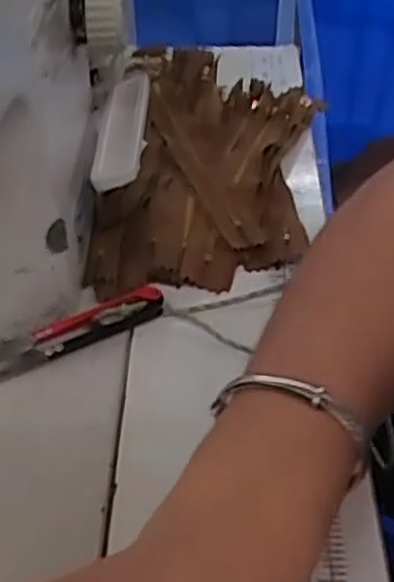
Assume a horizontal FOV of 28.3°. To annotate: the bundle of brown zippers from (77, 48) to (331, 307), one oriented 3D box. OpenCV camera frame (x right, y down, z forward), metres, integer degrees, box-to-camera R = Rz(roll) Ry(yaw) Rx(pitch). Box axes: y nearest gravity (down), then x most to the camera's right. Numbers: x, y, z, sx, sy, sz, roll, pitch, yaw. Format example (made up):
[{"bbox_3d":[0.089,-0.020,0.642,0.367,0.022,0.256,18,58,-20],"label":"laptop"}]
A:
[{"bbox_3d":[0.013,-0.105,0.528,0.140,0.035,0.289,2,41,3],"label":"bundle of brown zippers"}]

